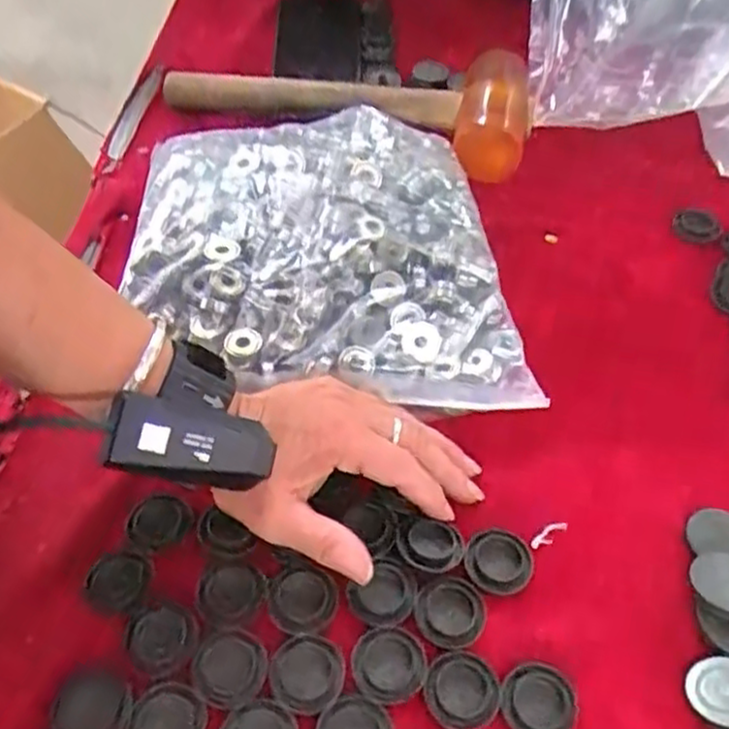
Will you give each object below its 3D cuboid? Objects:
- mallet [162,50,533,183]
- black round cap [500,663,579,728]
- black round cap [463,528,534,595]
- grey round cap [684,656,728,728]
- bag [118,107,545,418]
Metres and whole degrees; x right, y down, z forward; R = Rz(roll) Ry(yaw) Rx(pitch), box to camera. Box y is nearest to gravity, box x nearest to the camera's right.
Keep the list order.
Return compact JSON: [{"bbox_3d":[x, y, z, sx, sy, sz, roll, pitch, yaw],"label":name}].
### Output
[{"bbox_3d":[-0.019,-0.214,0.570,0.297,0.047,0.111,10,53,6],"label":"mallet"},{"bbox_3d":[0.077,0.148,0.315,0.031,0.004,0.033,1,53,-1],"label":"black round cap"},{"bbox_3d":[0.066,0.097,0.356,0.032,0.004,0.033,1,53,-1],"label":"black round cap"},{"bbox_3d":[0.159,0.145,0.317,0.032,0.008,0.032,-13,44,13],"label":"grey round cap"},{"bbox_3d":[-0.031,-0.075,0.453,0.216,0.041,0.249,-5,53,-6],"label":"bag"}]

